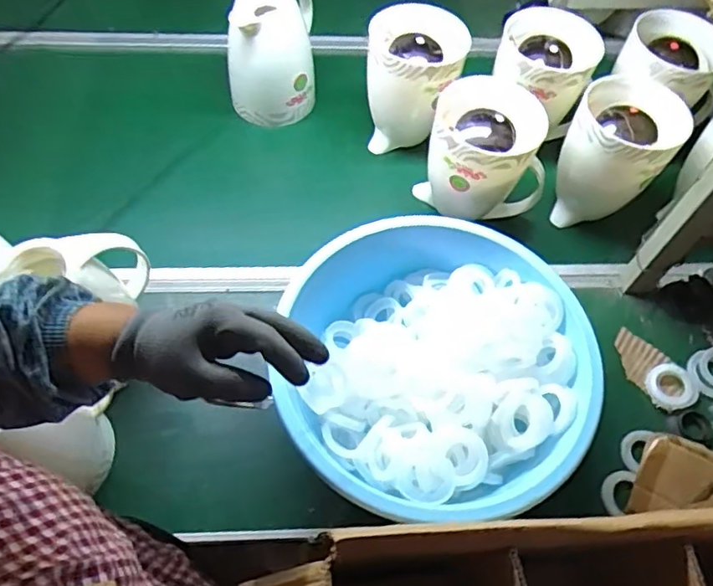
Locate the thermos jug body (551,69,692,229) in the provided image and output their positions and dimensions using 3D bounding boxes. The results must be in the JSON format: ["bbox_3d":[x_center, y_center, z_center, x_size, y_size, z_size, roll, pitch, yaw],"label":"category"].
[{"bbox_3d":[0.388,-0.209,0.881,0.140,0.181,0.175,18,59,10],"label":"thermos jug body"}]

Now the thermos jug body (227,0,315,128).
[{"bbox_3d":[-0.141,-0.393,0.950,0.143,0.193,0.118,-4,58,-4],"label":"thermos jug body"}]

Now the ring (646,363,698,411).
[{"bbox_3d":[0.427,0.127,0.779,0.062,0.014,0.061,1,58,-1],"label":"ring"}]

